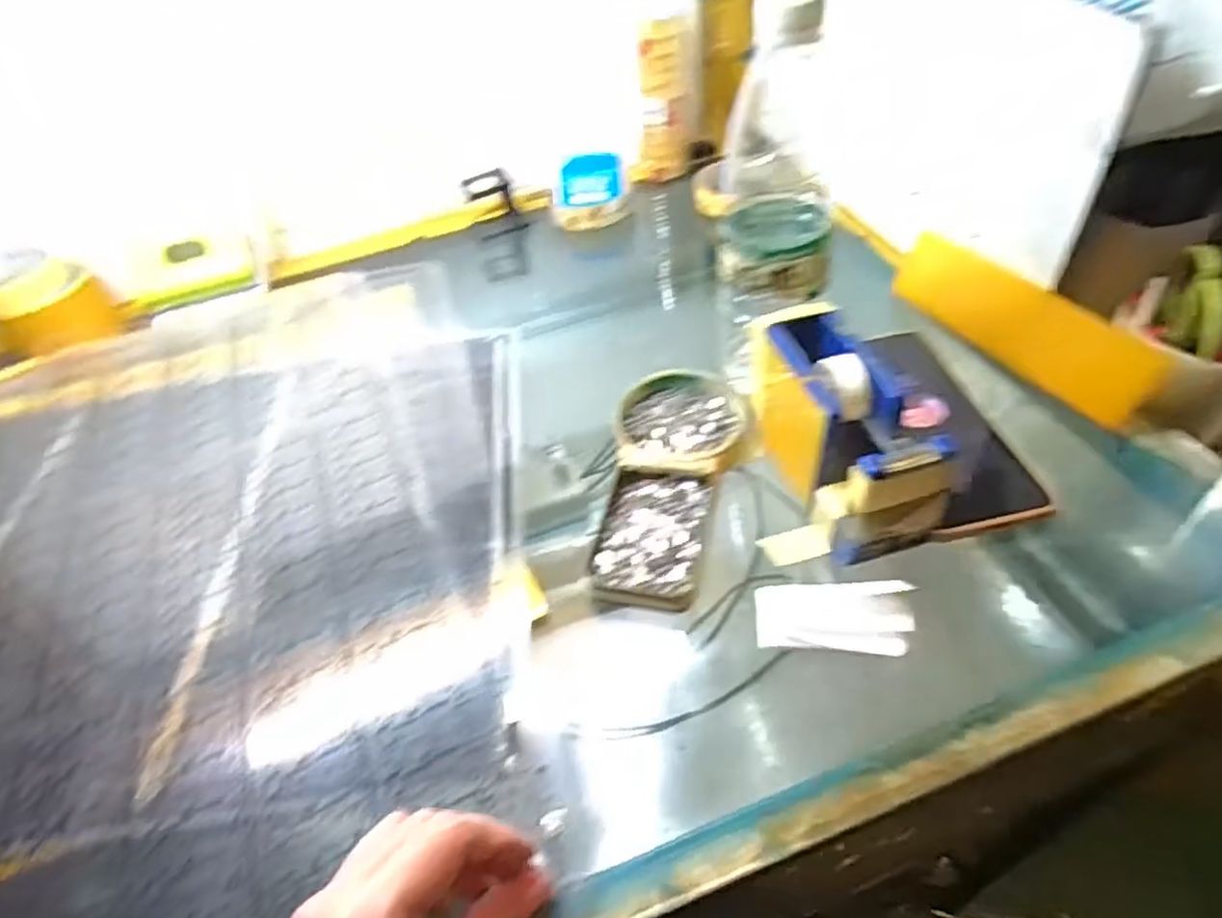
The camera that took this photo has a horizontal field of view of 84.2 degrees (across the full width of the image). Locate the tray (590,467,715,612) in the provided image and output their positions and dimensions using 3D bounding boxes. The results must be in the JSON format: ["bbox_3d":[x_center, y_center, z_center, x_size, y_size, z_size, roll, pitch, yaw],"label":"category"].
[{"bbox_3d":[0.024,0.040,0.378,0.058,0.010,0.089,6,48,15],"label":"tray"}]

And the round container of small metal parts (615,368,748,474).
[{"bbox_3d":[0.044,-0.024,0.427,0.078,0.014,0.089,3,47,12],"label":"round container of small metal parts"}]

